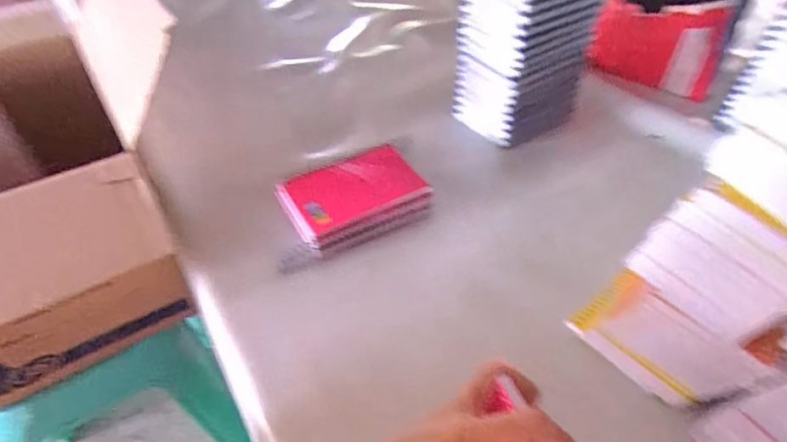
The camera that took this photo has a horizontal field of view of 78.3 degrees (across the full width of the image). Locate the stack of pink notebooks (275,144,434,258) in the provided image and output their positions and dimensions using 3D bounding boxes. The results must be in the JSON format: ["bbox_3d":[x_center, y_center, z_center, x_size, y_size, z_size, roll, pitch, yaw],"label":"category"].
[{"bbox_3d":[-0.038,-0.026,0.491,0.151,0.040,0.093,-21,50,-21],"label":"stack of pink notebooks"}]

